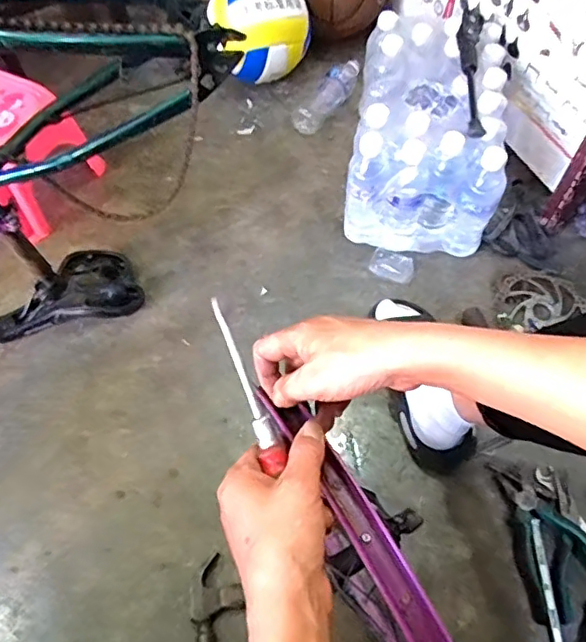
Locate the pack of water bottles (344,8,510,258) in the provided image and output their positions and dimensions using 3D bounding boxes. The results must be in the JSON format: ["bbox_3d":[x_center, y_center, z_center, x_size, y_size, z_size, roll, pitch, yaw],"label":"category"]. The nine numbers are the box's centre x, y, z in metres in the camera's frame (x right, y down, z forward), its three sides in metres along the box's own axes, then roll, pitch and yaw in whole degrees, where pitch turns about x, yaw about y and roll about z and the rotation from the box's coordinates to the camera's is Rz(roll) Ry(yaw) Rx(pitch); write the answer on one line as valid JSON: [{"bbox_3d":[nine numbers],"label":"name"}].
[{"bbox_3d":[0.232,-0.325,1.008,0.234,0.226,0.361,8,61,4],"label":"pack of water bottles"}]

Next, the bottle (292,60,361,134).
[{"bbox_3d":[0.074,-0.467,1.184,0.067,0.061,0.207,29,64,15],"label":"bottle"}]

